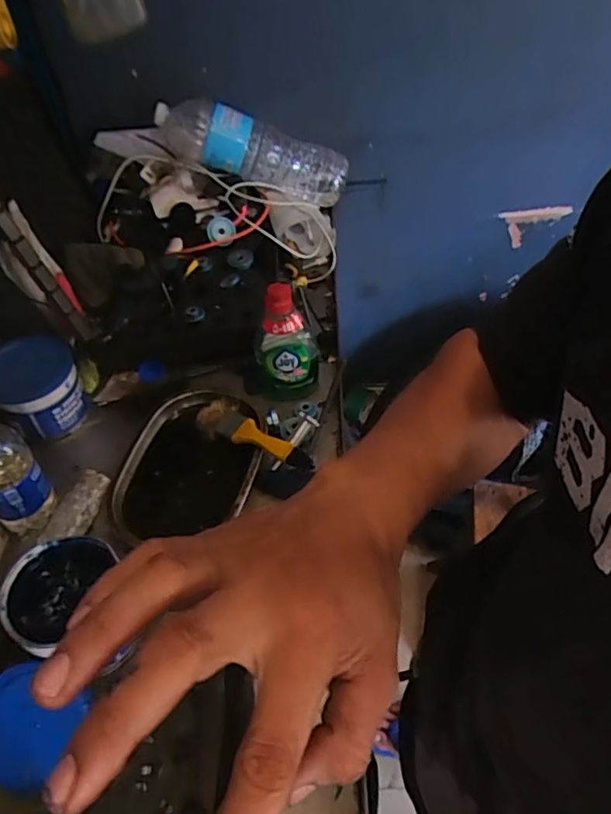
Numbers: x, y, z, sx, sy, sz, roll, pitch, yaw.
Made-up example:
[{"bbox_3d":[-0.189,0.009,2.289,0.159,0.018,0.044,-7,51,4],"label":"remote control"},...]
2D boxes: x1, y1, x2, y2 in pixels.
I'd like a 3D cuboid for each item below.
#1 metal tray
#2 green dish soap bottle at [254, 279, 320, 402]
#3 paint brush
[{"bbox_3d":[-0.127,0.062,0.669,0.149,0.028,0.201,7,51,10],"label":"metal tray"},{"bbox_3d":[-0.024,-0.079,0.688,0.073,0.151,0.042,-4,50,1],"label":"green dish soap bottle"},{"bbox_3d":[-0.070,0.027,0.675,0.149,0.015,0.048,24,55,38],"label":"paint brush"}]

